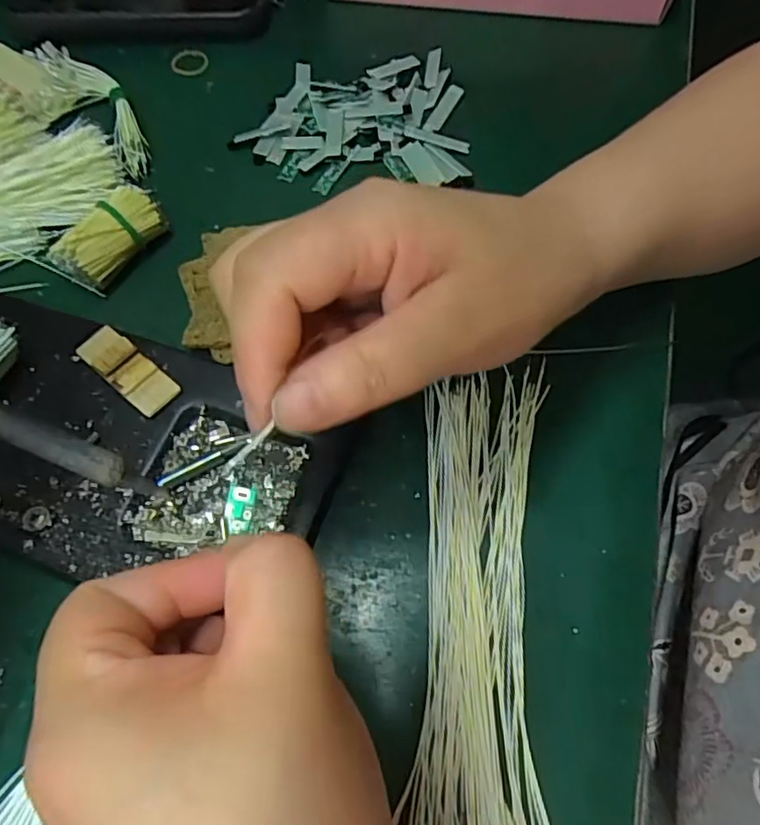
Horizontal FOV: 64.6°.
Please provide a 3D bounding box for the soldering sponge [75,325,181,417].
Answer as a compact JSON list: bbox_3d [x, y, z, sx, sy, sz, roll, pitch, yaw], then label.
[{"bbox_3d":[-0.108,-0.019,0.257,0.051,0.006,0.018,36,69,18],"label":"soldering sponge"}]

